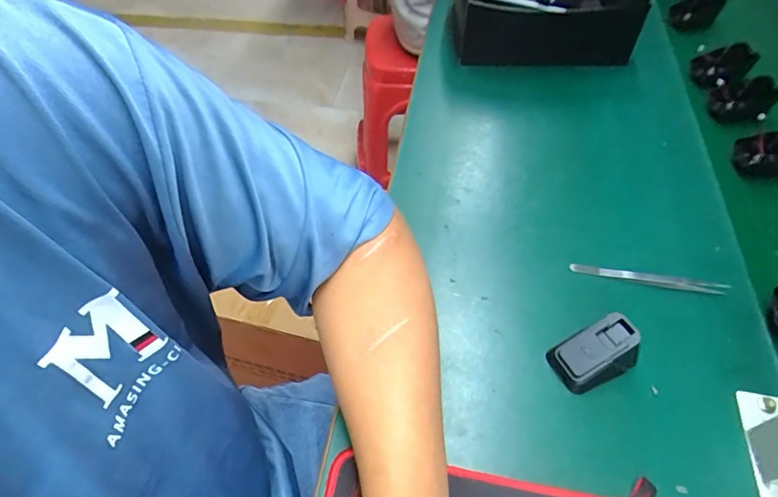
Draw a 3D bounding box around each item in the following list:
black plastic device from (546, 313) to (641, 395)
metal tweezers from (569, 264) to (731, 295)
[{"bbox_3d":[0.167,0.084,0.380,0.063,0.038,0.043,-20,54,-10],"label":"black plastic device"},{"bbox_3d":[0.239,0.027,0.436,0.131,0.007,0.011,10,55,13],"label":"metal tweezers"}]

